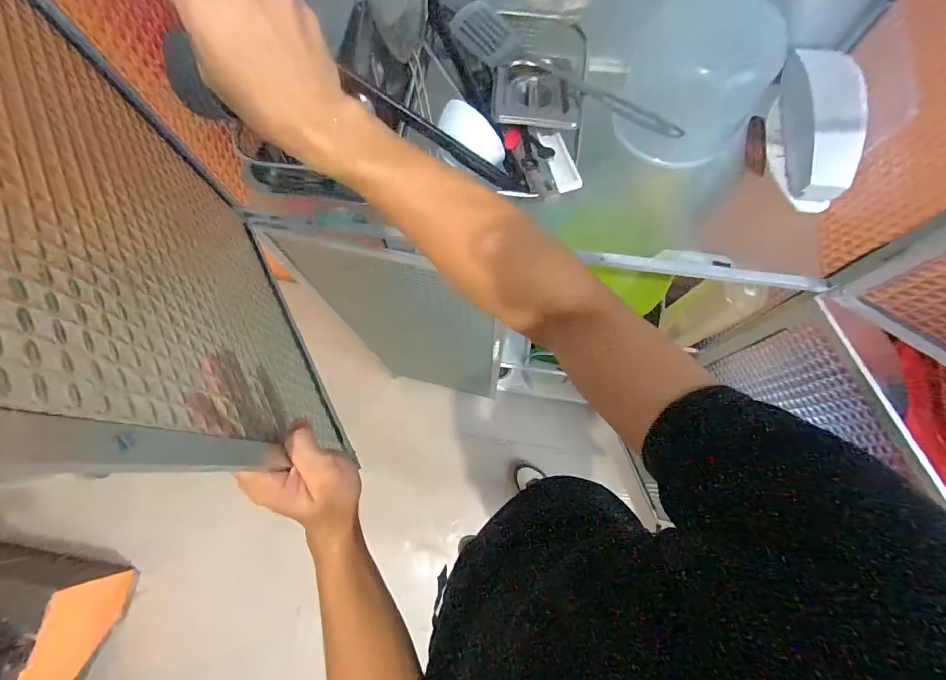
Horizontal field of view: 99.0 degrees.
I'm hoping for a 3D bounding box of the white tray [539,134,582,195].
[{"bbox_3d":[0.102,-0.210,0.474,0.030,0.009,0.104,-7,57,-1],"label":"white tray"}]

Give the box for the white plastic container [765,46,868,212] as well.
[{"bbox_3d":[0.435,-0.272,0.516,0.061,0.082,0.201,5,72,4],"label":"white plastic container"}]

